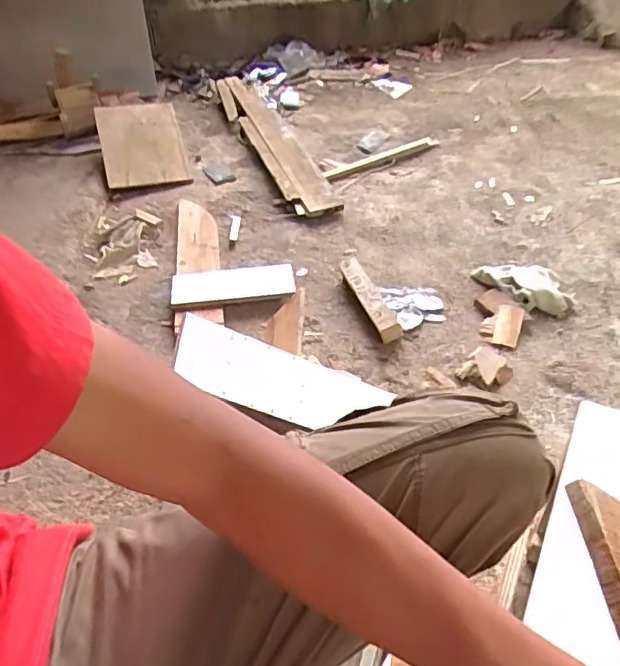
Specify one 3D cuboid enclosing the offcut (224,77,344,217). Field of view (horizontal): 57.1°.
[{"bbox_3d":[-0.124,-0.615,1.799,0.147,0.058,0.969,-16,44,-12],"label":"offcut"}]

